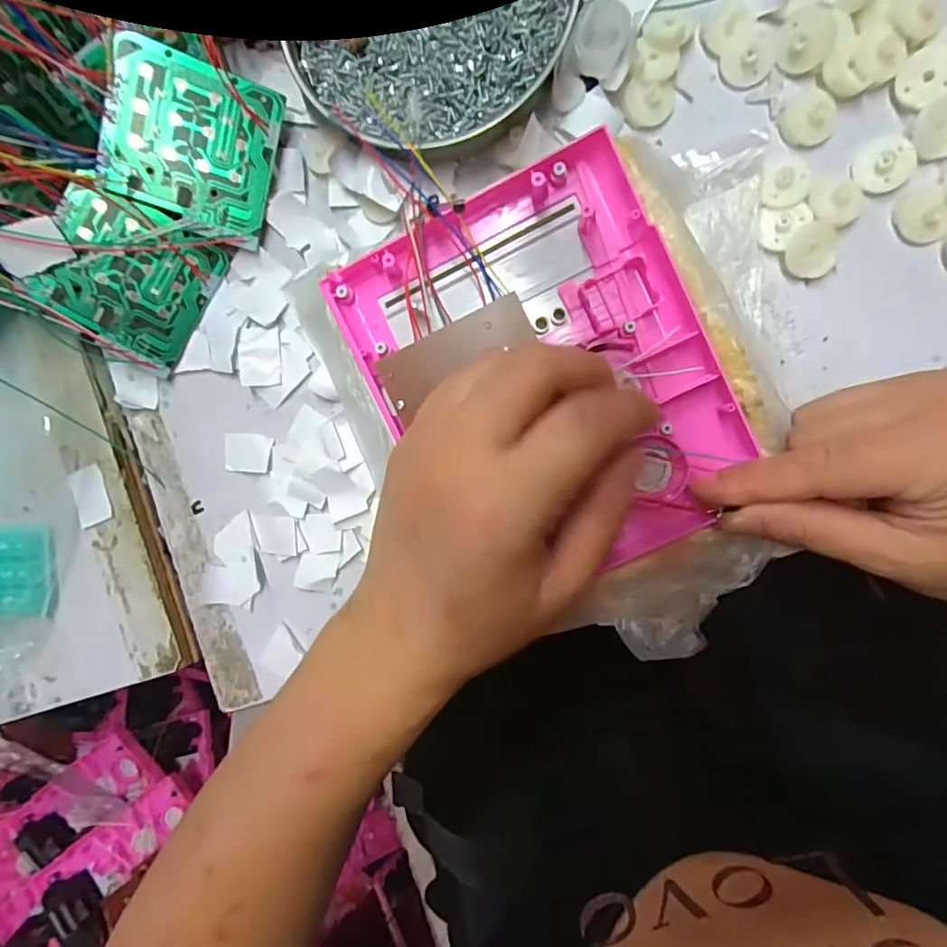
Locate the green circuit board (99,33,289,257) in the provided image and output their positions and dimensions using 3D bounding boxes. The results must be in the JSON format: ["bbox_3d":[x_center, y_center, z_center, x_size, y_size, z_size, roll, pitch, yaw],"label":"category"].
[{"bbox_3d":[-0.134,-0.157,0.261,0.072,0.004,0.072,12,103,-20],"label":"green circuit board"}]

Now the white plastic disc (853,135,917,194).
[{"bbox_3d":[0.182,-0.137,0.241,0.024,0.005,0.022,0,94,8],"label":"white plastic disc"}]

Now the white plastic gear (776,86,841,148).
[{"bbox_3d":[0.150,-0.159,0.244,0.023,0.007,0.023,0,94,8],"label":"white plastic gear"}]

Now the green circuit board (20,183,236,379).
[{"bbox_3d":[-0.172,-0.097,0.274,0.069,0.005,0.073,26,96,-27],"label":"green circuit board"}]

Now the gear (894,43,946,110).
[{"bbox_3d":[0.197,-0.172,0.235,0.023,0.009,0.022,0,94,8],"label":"gear"}]

